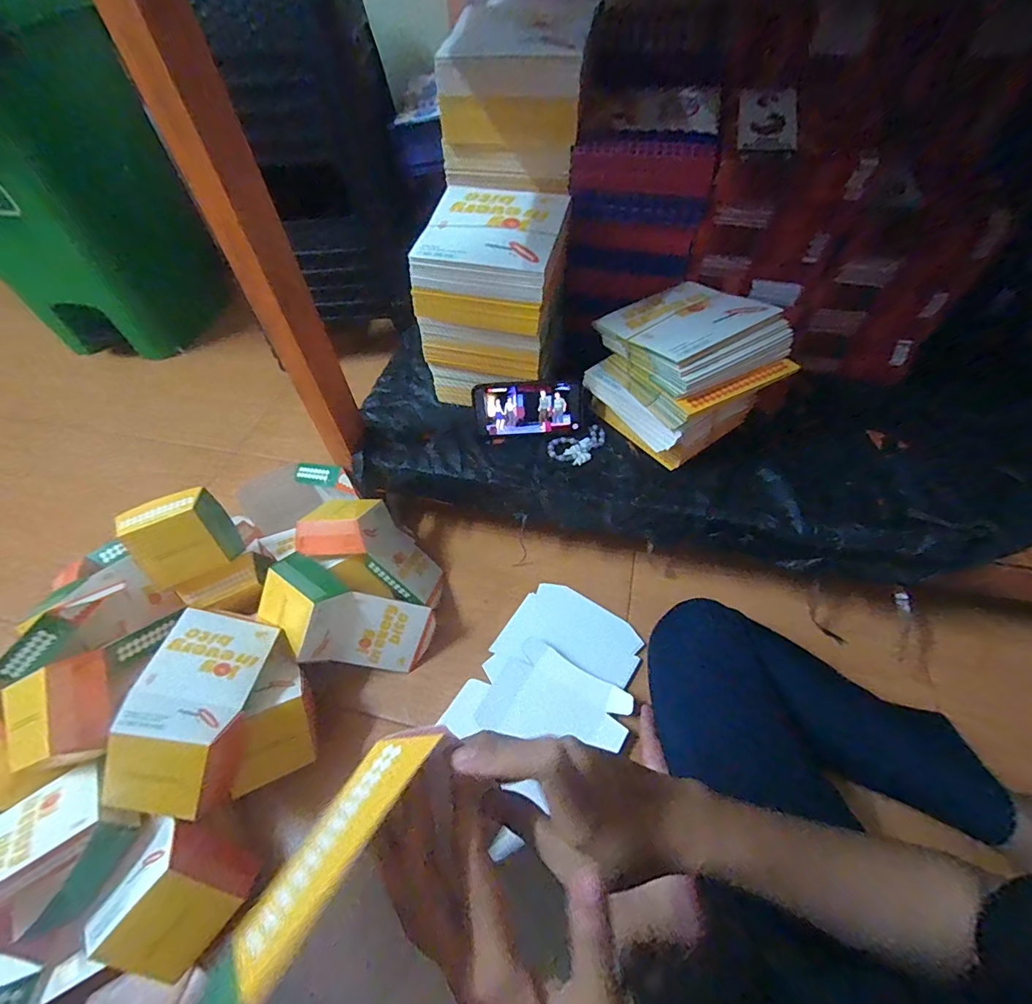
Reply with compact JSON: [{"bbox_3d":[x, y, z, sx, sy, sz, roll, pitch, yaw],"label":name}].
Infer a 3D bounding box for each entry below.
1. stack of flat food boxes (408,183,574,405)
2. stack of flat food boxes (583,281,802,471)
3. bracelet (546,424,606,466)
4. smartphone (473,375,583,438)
[{"bbox_3d":[-0.030,-0.294,0.691,0.181,0.223,0.163,9,54,10],"label":"stack of flat food boxes"},{"bbox_3d":[0.231,-0.177,0.661,0.181,0.168,0.196,-31,57,-19],"label":"stack of flat food boxes"},{"bbox_3d":[0.095,-0.082,0.700,0.092,0.010,0.059,-26,56,-16],"label":"bracelet"},{"bbox_3d":[0.019,-0.139,0.703,0.156,0.080,0.010,-5,21,4],"label":"smartphone"}]

